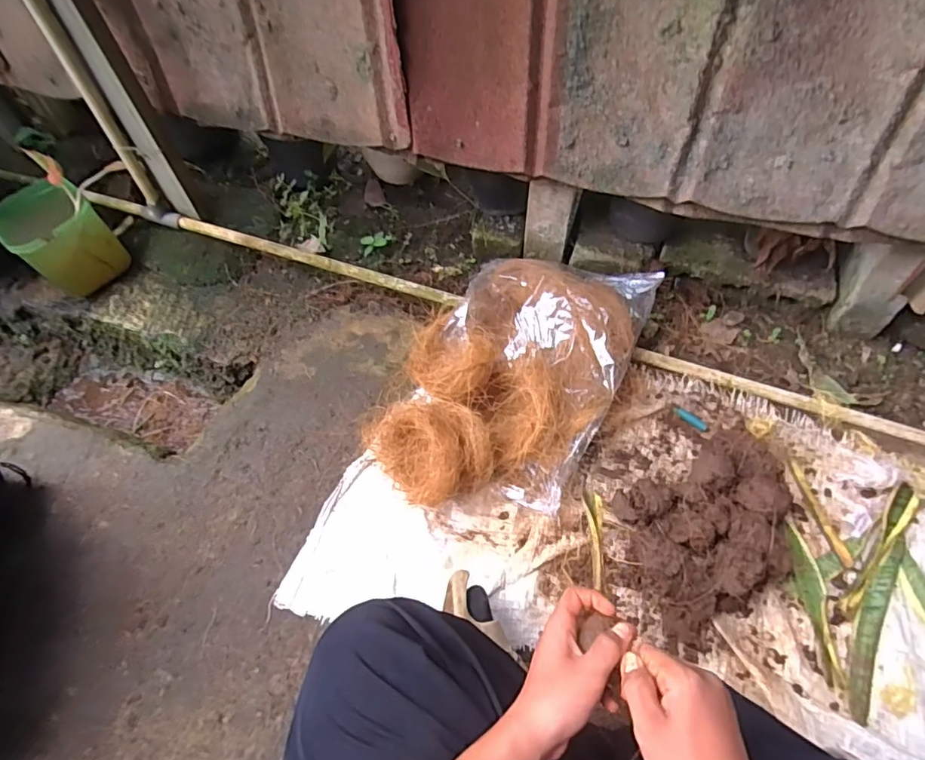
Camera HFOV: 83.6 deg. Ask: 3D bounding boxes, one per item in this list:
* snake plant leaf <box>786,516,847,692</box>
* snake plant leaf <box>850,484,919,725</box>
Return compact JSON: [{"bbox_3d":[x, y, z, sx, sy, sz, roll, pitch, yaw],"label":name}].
[{"bbox_3d":[0.448,0.277,0.658,0.037,0.012,0.197,5,58,6],"label":"snake plant leaf"},{"bbox_3d":[0.535,0.268,0.658,0.034,0.012,0.316,29,63,19],"label":"snake plant leaf"}]

